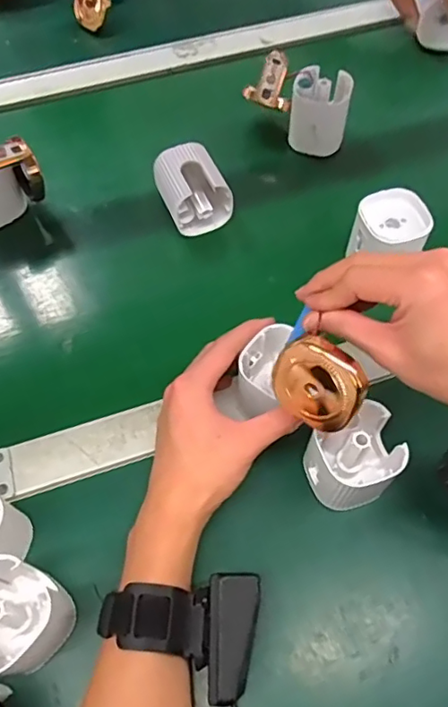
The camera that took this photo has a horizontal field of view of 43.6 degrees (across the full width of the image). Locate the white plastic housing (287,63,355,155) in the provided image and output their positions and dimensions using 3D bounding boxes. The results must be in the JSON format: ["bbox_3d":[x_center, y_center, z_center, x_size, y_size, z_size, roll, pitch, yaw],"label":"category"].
[{"bbox_3d":[0.096,-0.242,0.563,0.055,0.063,0.057,-1,60,2],"label":"white plastic housing"}]

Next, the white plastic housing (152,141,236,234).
[{"bbox_3d":[-0.029,-0.152,0.522,0.052,0.054,0.067,-25,62,-12],"label":"white plastic housing"}]

